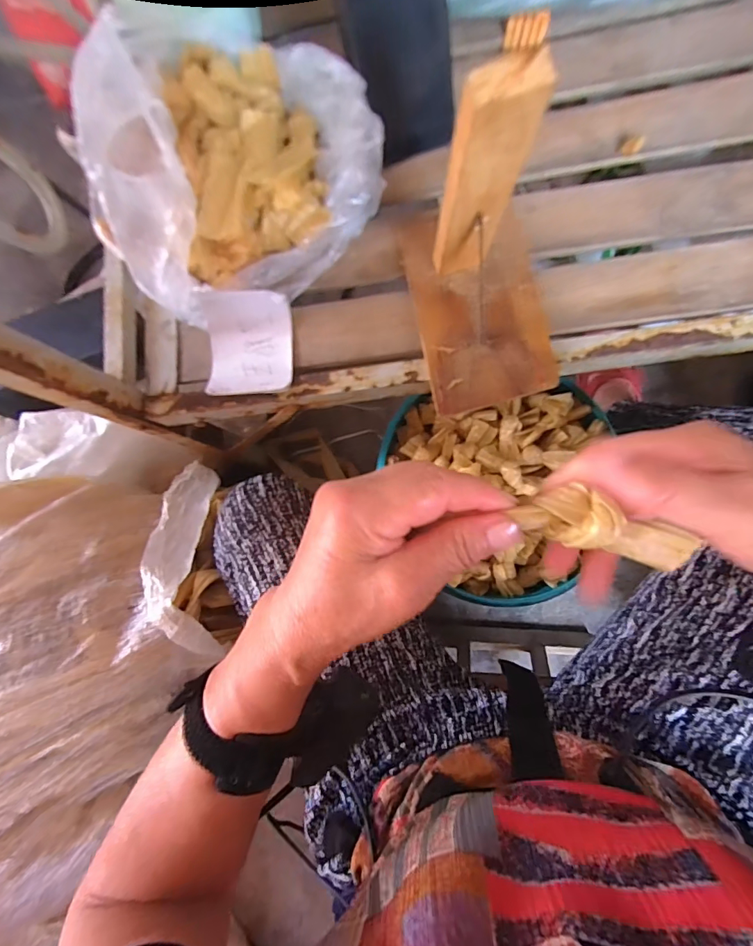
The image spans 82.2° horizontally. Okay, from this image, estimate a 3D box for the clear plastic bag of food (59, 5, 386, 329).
[{"bbox_3d":[-0.127,-0.286,0.372,0.243,0.102,0.264,-15,82,5],"label":"clear plastic bag of food"}]

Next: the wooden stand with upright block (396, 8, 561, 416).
[{"bbox_3d":[0.078,-0.143,0.287,0.102,0.182,0.150,-11,82,6],"label":"wooden stand with upright block"}]

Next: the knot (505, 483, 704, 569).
[{"bbox_3d":[0.102,0.023,0.191,0.077,0.017,0.024,16,85,4],"label":"knot"}]

